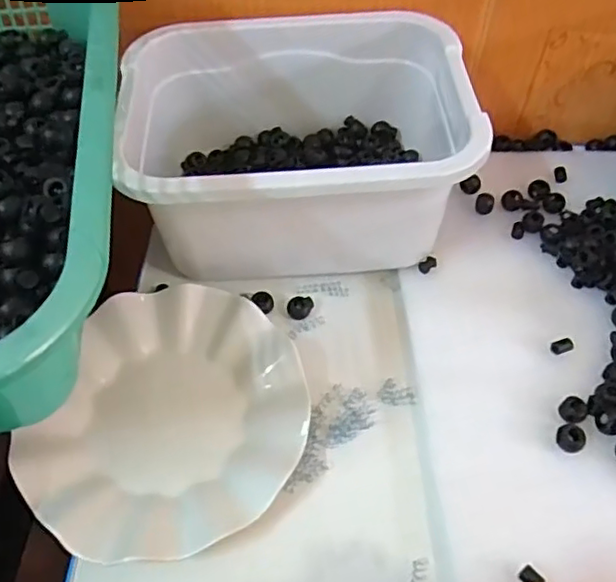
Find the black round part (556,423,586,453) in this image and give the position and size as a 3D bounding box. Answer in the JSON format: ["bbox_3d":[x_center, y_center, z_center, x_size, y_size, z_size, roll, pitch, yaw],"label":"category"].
[{"bbox_3d":[0.168,0.094,0.391,0.017,0.009,0.018,1,53,-1],"label":"black round part"}]

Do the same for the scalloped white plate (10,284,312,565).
[{"bbox_3d":[-0.085,0.081,0.395,0.161,0.022,0.180,15,54,9],"label":"scalloped white plate"}]

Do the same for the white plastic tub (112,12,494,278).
[{"bbox_3d":[-0.008,-0.106,0.470,0.240,0.126,0.181,-6,54,-6],"label":"white plastic tub"}]

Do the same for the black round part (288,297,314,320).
[{"bbox_3d":[-0.006,0.013,0.463,0.019,0.011,0.017,7,53,4],"label":"black round part"}]

